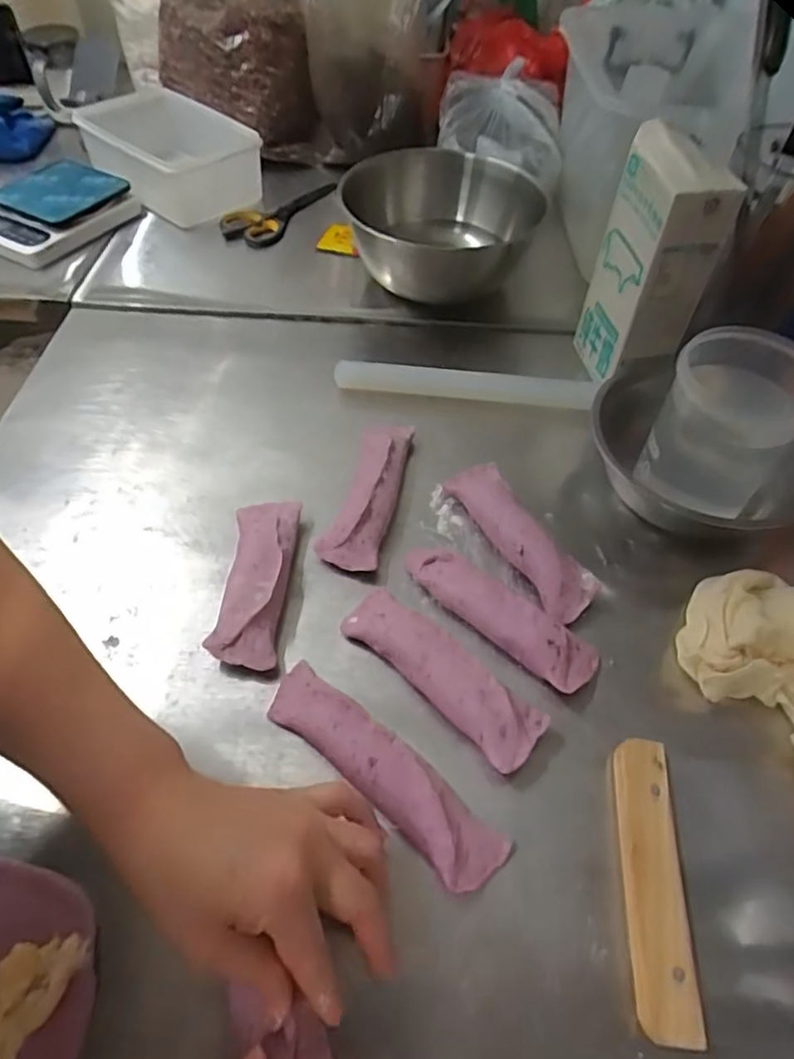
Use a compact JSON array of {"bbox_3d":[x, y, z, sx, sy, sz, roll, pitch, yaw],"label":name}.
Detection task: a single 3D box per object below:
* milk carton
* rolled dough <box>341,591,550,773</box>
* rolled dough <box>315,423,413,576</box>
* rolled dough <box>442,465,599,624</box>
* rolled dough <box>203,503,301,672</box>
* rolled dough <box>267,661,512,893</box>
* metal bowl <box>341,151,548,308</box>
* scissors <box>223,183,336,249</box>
[{"bbox_3d":[0.222,-0.234,0.554,0.061,0.191,0.110,-8,53,-6],"label":"milk carton"},{"bbox_3d":[0.027,0.096,0.418,0.151,0.033,0.043,37,60,25],"label":"rolled dough"},{"bbox_3d":[-0.023,-0.032,0.512,0.046,0.029,0.143,11,53,8],"label":"rolled dough"},{"bbox_3d":[0.097,0.005,0.490,0.043,0.030,0.150,-24,56,-18],"label":"rolled dough"},{"bbox_3d":[-0.105,0.035,0.461,0.047,0.028,0.140,2,52,1],"label":"rolled dough"},{"bbox_3d":[-0.013,0.144,0.379,0.172,0.030,0.038,35,60,23],"label":"rolled dough"},{"bbox_3d":[0.038,-0.318,0.680,0.209,0.101,0.209,0,52,0],"label":"metal bowl"},{"bbox_3d":[-0.151,-0.416,0.810,0.073,0.020,0.174,27,57,19],"label":"scissors"}]

